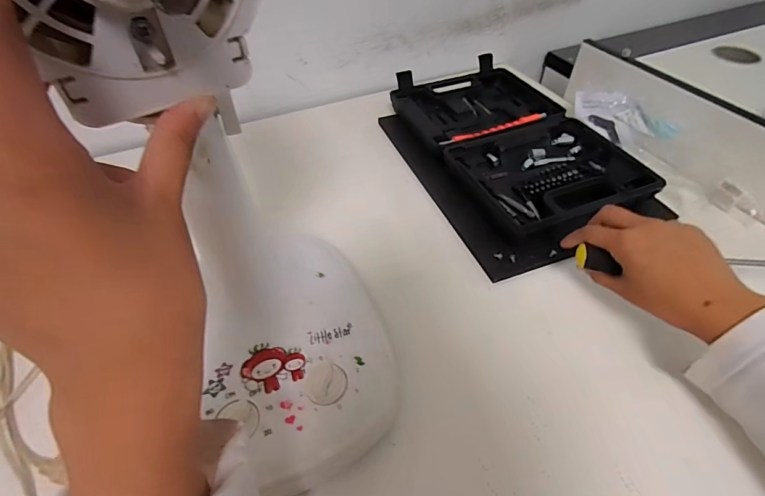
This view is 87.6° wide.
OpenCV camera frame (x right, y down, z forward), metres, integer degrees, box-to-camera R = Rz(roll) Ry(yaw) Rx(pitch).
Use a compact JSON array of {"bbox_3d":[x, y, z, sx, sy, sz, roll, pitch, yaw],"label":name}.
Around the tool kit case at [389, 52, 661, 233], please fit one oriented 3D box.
[{"bbox_3d":[0.168,-0.150,0.551,0.211,0.043,0.345,-17,50,-13],"label":"tool kit case"}]

